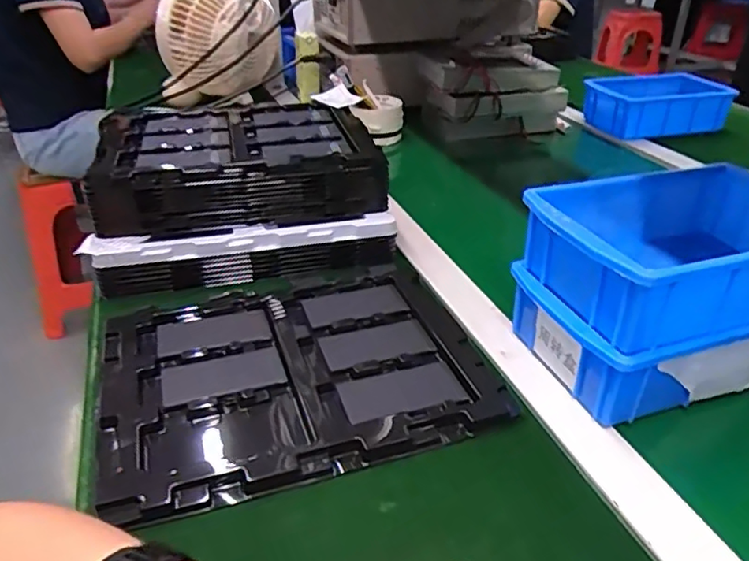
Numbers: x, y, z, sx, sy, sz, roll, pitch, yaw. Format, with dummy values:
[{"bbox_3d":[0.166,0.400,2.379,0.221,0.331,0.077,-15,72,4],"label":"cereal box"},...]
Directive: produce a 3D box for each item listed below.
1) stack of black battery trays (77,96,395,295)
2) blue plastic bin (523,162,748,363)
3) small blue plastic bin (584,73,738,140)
[{"bbox_3d":[-0.141,-0.101,0.628,0.274,0.098,0.226,-8,33,-13],"label":"stack of black battery trays"},{"bbox_3d":[0.224,-0.023,0.434,0.200,0.064,0.137,-9,33,-14],"label":"blue plastic bin"},{"bbox_3d":[0.459,-0.291,0.979,0.210,0.063,0.133,-3,32,-5],"label":"small blue plastic bin"}]

